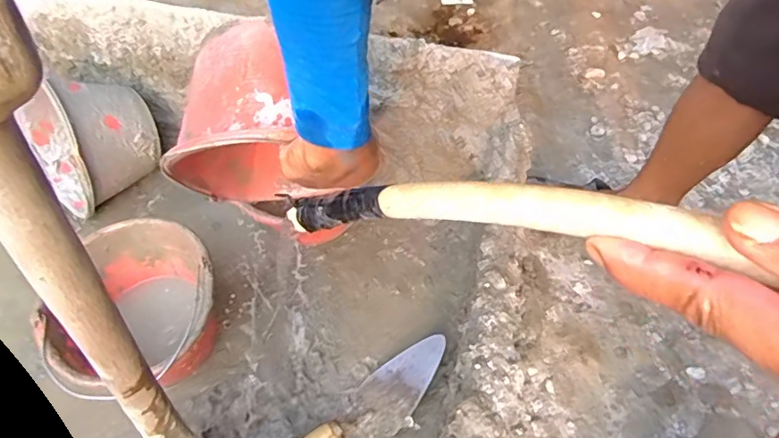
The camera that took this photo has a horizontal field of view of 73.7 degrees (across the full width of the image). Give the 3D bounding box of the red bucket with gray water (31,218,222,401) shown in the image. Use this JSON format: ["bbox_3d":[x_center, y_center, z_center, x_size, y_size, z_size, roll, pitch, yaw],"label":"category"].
[{"bbox_3d":[-0.349,0.149,0.763,0.216,0.157,0.258,9,51,6],"label":"red bucket with gray water"}]

